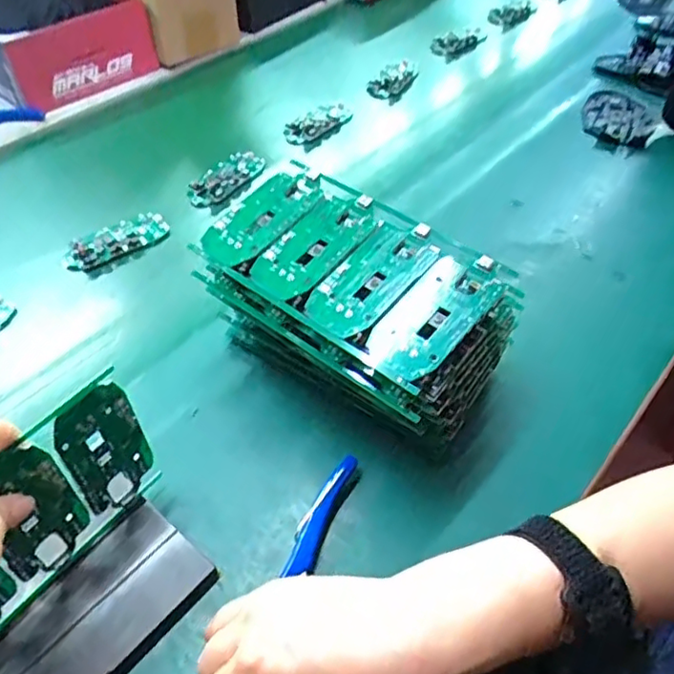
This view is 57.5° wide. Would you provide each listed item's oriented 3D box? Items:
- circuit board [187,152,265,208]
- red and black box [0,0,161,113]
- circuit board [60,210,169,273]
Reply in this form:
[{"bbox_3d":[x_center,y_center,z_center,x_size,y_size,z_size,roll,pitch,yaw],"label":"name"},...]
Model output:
[{"bbox_3d":[-0.120,-0.174,0.671,0.047,0.016,0.097,27,53,22],"label":"circuit board"},{"bbox_3d":[-0.374,-0.391,0.810,0.194,0.099,0.182,-34,56,-28],"label":"red and black box"},{"bbox_3d":[-0.213,-0.092,0.595,0.101,0.014,0.047,-25,52,-22],"label":"circuit board"}]

